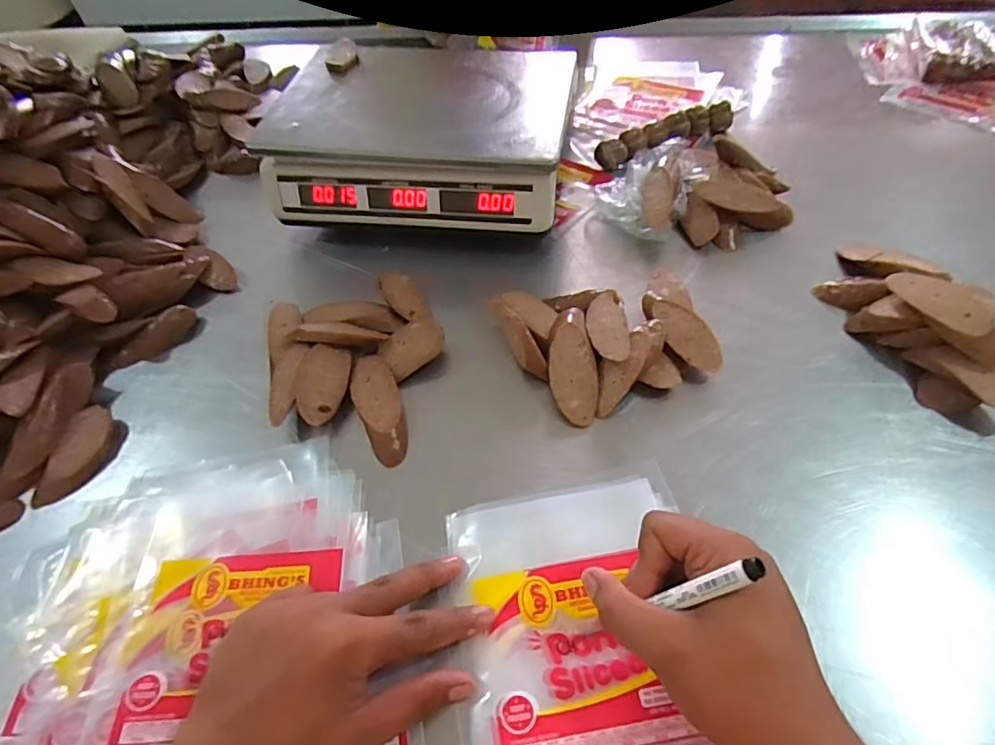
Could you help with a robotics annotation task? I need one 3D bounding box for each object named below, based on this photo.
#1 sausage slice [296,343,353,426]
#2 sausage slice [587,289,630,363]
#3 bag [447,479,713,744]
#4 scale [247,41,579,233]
[{"bbox_3d":[-0.150,0.009,0.470,0.040,0.014,0.072,17,60,-22],"label":"sausage slice"},{"bbox_3d":[0.097,-0.042,0.485,0.034,0.006,0.087,-10,44,10],"label":"sausage slice"},{"bbox_3d":[0.050,0.172,0.353,0.149,0.014,0.203,-11,51,-3],"label":"bag"},{"bbox_3d":[-0.079,-0.268,0.638,0.316,0.120,0.249,5,52,10],"label":"scale"}]

